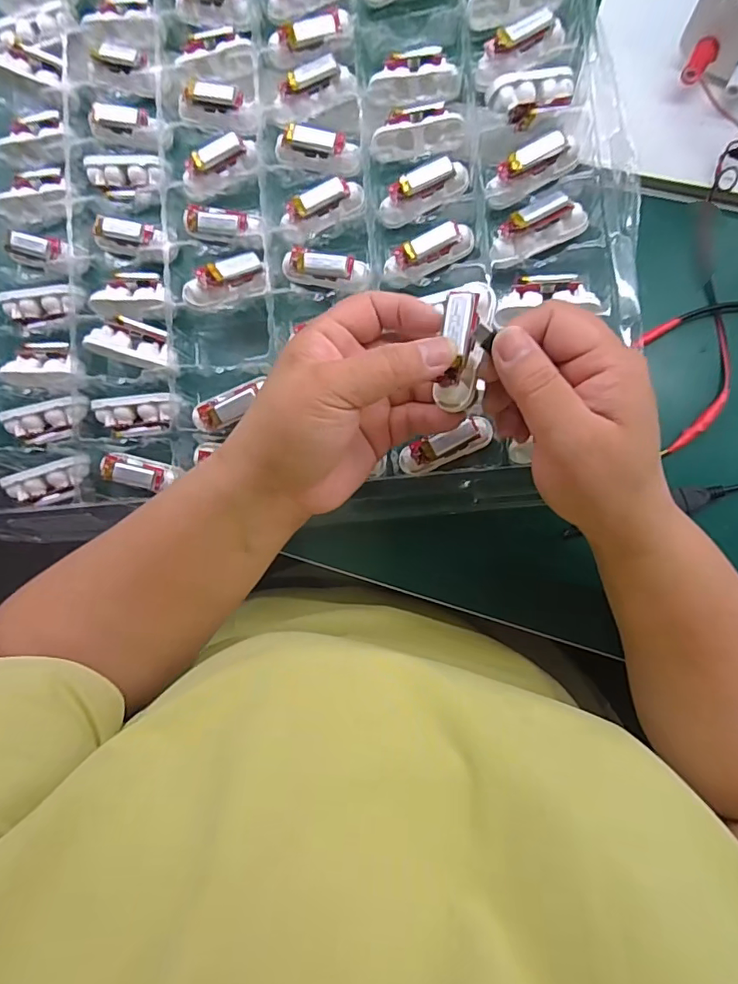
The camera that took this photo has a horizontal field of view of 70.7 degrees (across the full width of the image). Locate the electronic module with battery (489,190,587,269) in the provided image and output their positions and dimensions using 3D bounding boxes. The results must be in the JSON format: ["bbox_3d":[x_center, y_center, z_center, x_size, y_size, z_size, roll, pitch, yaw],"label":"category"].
[{"bbox_3d":[0.106,-0.168,0.330,0.059,0.017,0.027,-23,83,5],"label":"electronic module with battery"}]

